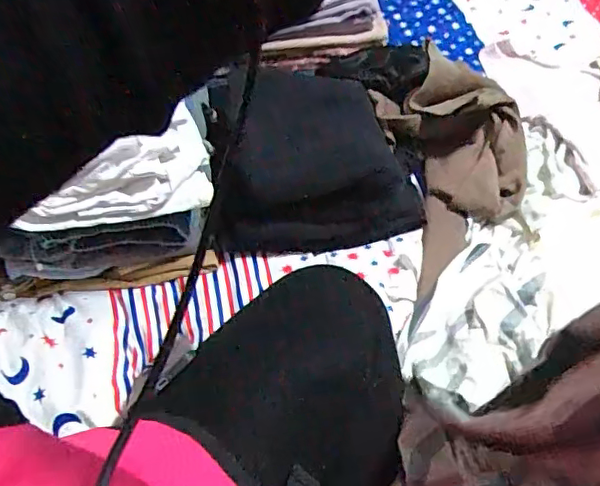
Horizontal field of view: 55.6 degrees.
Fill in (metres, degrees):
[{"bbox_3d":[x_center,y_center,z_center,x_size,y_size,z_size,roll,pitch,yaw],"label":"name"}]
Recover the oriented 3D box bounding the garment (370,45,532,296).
[{"bbox_3d":[0.227,-0.107,0.797,0.187,0.142,0.333,-6,49,-6],"label":"garment"}]

